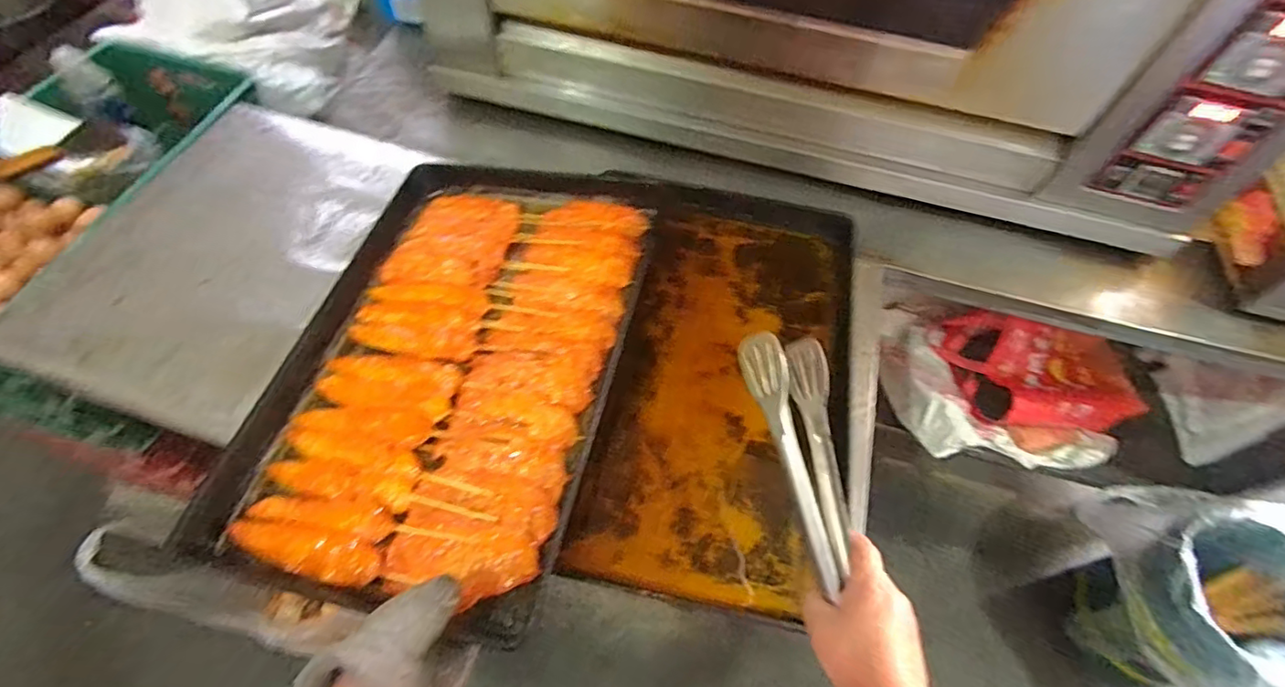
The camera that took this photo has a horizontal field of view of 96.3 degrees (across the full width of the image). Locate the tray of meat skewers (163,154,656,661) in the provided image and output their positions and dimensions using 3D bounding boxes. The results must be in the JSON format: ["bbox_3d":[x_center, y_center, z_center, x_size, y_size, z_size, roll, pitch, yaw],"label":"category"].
[{"bbox_3d":[-0.217,0.003,0.719,0.402,0.061,0.609,12,58,13],"label":"tray of meat skewers"}]

